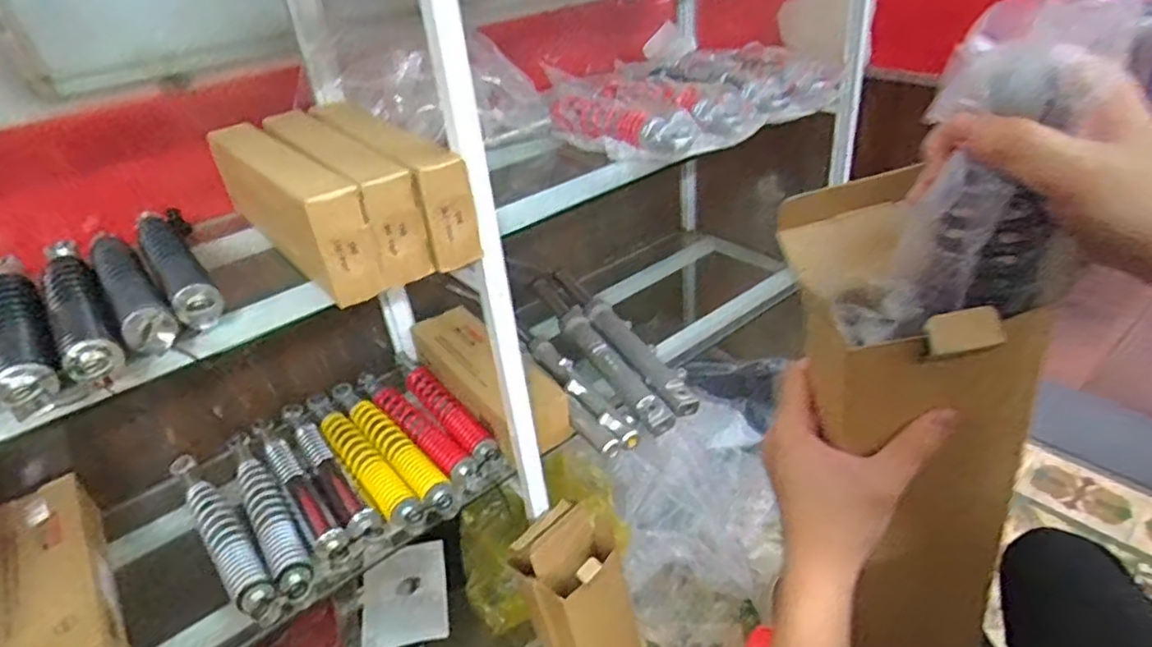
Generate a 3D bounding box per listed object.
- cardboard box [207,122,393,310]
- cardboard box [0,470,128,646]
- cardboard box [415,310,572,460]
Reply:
[{"bbox_3d":[-0.330,-0.140,0.727,0.058,0.112,0.364,-29,39,-30],"label":"cardboard box"},{"bbox_3d":[-0.619,0.325,0.751,0.109,0.076,0.344,-27,38,-28],"label":"cardboard box"},{"bbox_3d":[-0.146,0.077,1.022,0.116,0.091,0.342,-27,38,-28],"label":"cardboard box"}]

